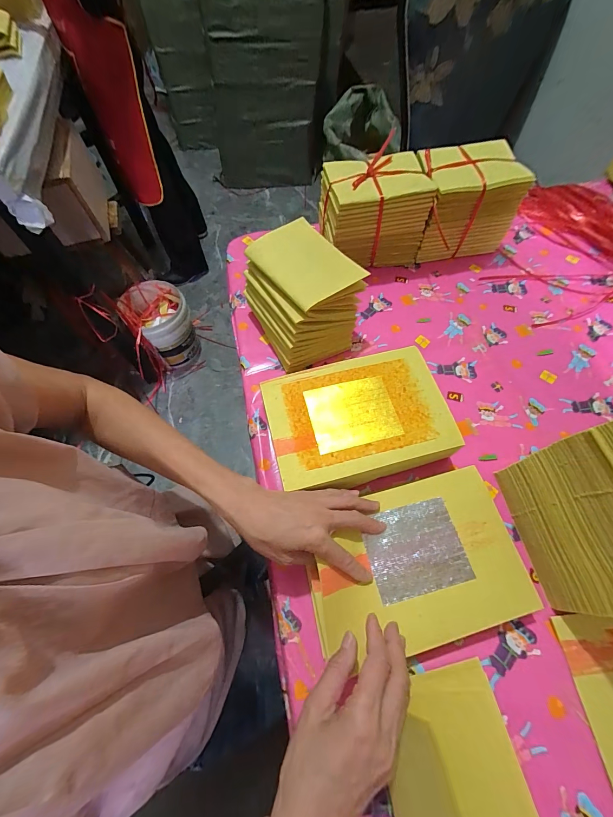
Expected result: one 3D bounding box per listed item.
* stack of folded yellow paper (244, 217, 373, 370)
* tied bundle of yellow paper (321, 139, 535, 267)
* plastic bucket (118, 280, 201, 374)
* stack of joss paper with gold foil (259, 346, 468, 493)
[{"bbox_3d":[-0.009,-0.172,0.503,0.135,0.122,0.168,-26,66,-11],"label":"stack of folded yellow paper"},{"bbox_3d":[0.191,-0.350,0.575,0.317,0.140,0.115,-9,64,-3],"label":"tied bundle of yellow paper"},{"bbox_3d":[-0.588,-0.343,1.372,0.221,0.269,0.256,-38,69,-16],"label":"plastic bucket"},{"bbox_3d":[0.065,0.019,0.442,0.221,0.064,0.159,-12,64,-5],"label":"stack of joss paper with gold foil"}]

